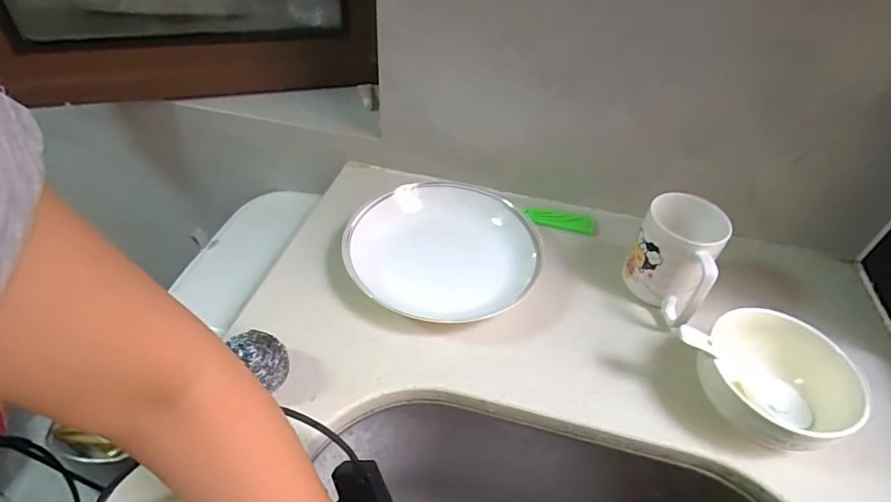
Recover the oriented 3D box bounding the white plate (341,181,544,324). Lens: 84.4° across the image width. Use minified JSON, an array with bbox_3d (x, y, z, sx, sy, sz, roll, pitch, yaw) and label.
[{"bbox_3d":[-0.007,-0.007,0.516,0.186,0.052,0.163,-3,45,-9],"label":"white plate"}]

